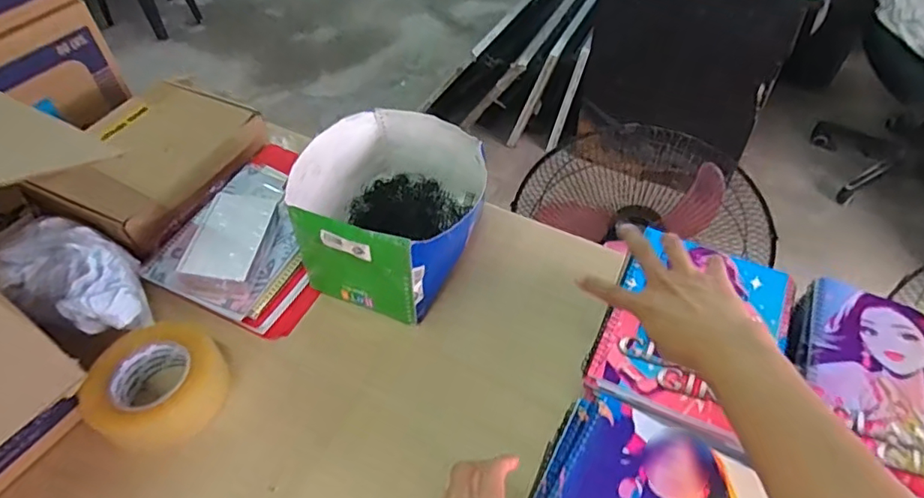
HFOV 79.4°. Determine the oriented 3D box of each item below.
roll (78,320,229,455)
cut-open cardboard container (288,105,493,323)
[{"bbox_3d":[-0.324,0.147,0.597,0.129,0.050,0.134,23,54,21],"label":"roll"},{"bbox_3d":[-0.076,-0.067,0.739,0.230,0.132,0.280,21,53,19],"label":"cut-open cardboard container"}]

